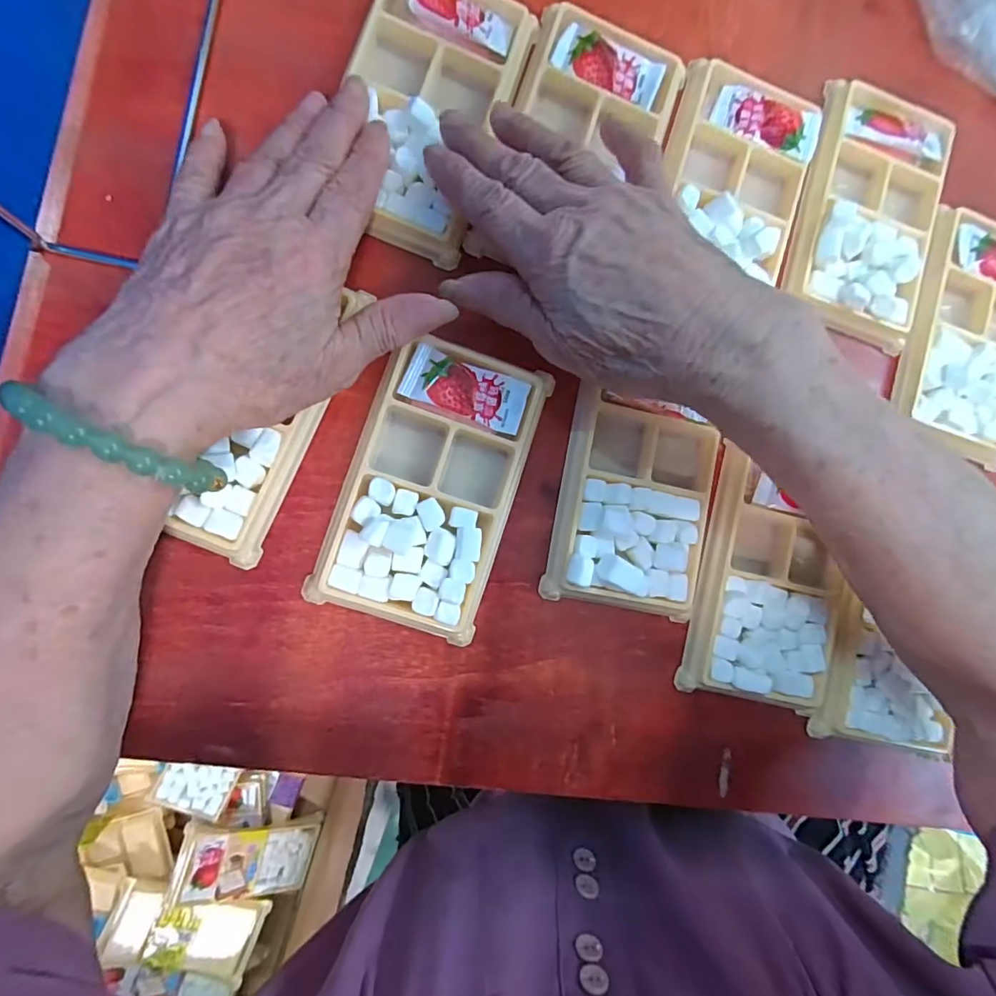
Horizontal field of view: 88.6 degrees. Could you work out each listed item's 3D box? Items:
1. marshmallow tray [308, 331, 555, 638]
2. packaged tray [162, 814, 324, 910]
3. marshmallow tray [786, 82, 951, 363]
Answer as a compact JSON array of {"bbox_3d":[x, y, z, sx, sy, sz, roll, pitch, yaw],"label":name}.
[{"bbox_3d":[-0.029,-0.006,0.237,0.073,0.018,0.134,21,85,-9],"label":"marshmallow tray"},{"bbox_3d":[-0.255,0.373,0.526,0.133,0.016,0.068,19,77,-37],"label":"packaged tray"},{"bbox_3d":[0.207,-0.157,0.277,0.075,0.019,0.131,15,86,-9],"label":"marshmallow tray"}]

